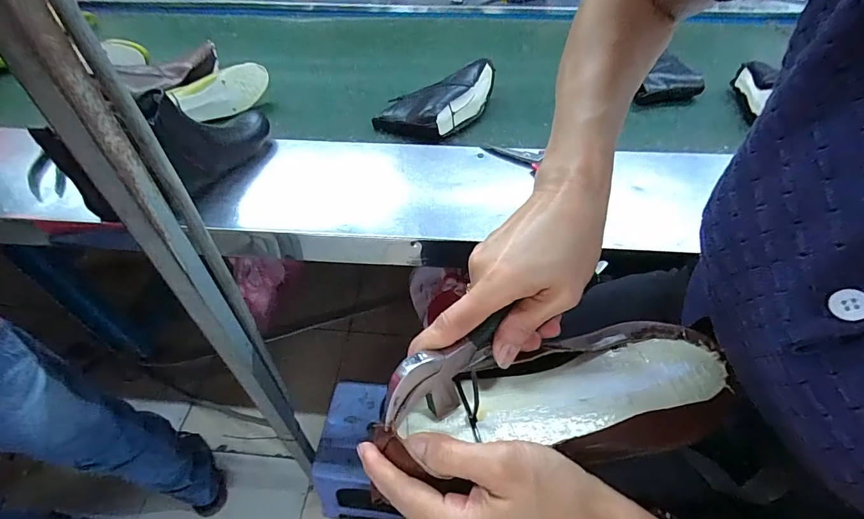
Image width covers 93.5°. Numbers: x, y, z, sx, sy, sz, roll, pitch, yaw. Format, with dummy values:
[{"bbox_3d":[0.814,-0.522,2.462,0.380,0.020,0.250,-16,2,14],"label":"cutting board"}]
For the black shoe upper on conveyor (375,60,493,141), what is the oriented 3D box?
[{"bbox_3d":[0.017,-0.325,0.802,0.150,0.080,0.242,29,54,24],"label":"black shoe upper on conveyor"}]

